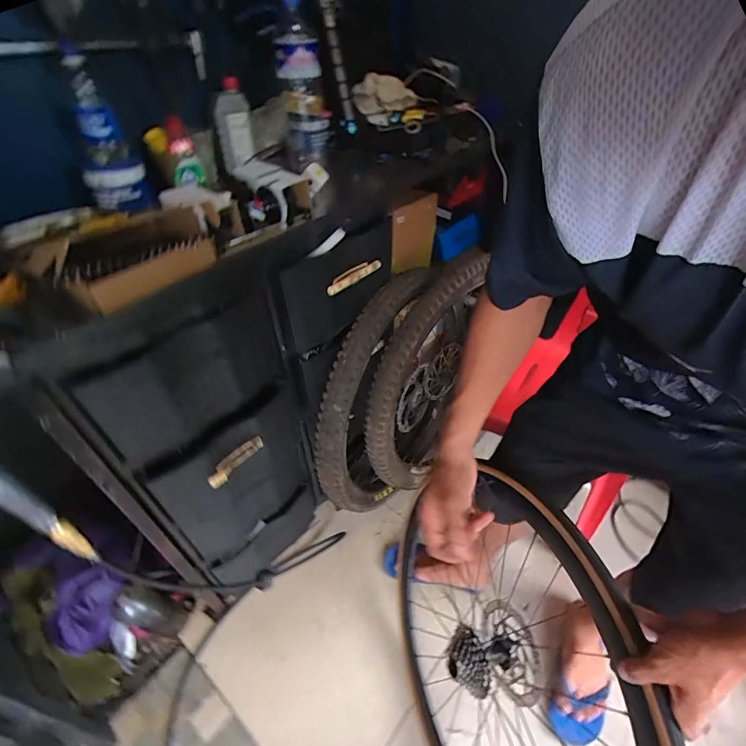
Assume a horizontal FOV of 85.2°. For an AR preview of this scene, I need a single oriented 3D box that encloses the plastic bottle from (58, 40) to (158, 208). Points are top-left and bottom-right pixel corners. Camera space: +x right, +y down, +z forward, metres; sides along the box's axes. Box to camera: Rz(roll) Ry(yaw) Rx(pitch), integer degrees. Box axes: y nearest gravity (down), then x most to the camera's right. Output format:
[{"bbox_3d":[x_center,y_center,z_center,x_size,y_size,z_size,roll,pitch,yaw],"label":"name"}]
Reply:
[{"bbox_3d":[-0.497,-0.427,0.735,0.103,0.229,0.116,-25,48,-22],"label":"plastic bottle"}]

